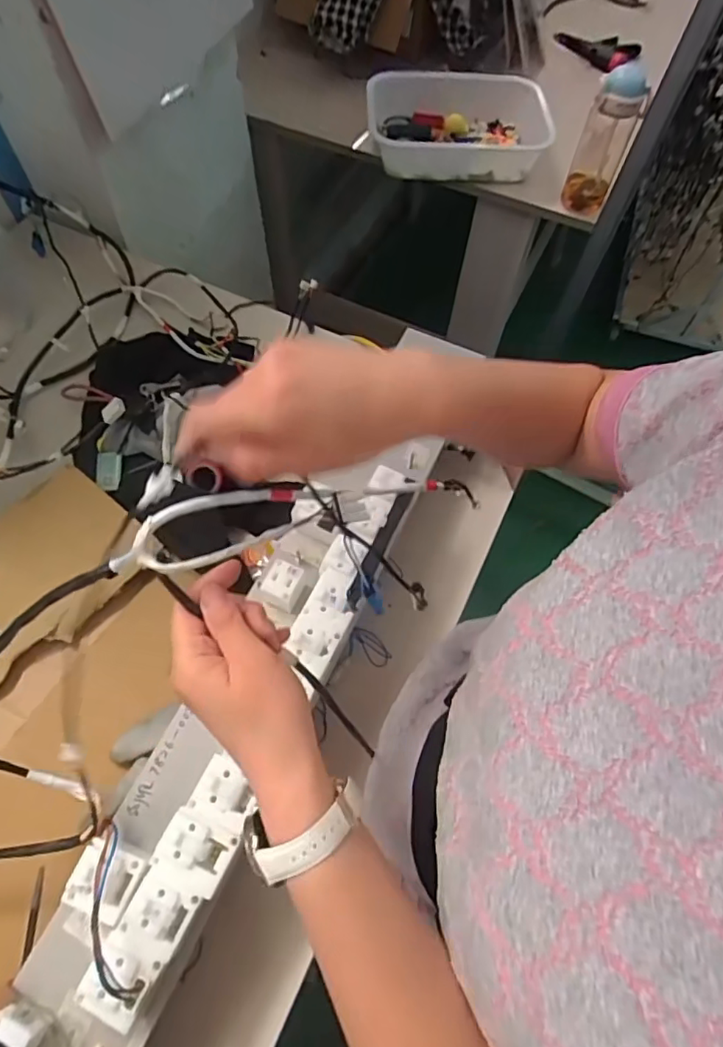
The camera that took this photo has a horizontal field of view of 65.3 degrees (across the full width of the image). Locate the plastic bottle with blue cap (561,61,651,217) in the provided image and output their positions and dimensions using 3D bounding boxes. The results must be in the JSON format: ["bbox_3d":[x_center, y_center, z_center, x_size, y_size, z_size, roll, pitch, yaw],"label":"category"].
[{"bbox_3d":[0.401,-0.629,0.931,0.079,0.203,0.063,19,64,9],"label":"plastic bottle with blue cap"}]

